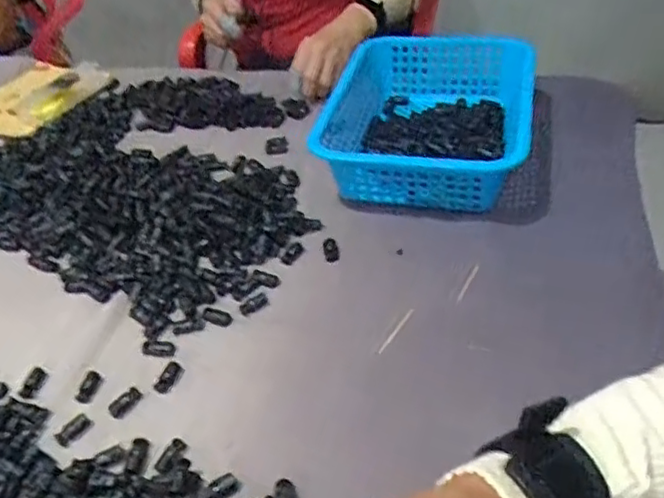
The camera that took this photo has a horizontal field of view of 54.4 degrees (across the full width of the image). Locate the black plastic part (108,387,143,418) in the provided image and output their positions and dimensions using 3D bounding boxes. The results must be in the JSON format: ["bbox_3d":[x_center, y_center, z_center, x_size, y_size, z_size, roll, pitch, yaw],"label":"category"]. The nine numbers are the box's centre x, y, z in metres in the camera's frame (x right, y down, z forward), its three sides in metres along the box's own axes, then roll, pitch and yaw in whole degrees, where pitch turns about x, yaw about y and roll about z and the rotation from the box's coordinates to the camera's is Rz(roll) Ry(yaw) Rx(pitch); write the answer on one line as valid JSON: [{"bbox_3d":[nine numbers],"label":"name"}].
[{"bbox_3d":[-0.167,0.123,0.521,0.014,0.008,0.027,23,48,30],"label":"black plastic part"}]

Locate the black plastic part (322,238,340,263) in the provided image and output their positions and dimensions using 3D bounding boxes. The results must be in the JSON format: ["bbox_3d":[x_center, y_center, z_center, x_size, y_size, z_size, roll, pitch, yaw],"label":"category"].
[{"bbox_3d":[-0.001,0.001,0.650,0.016,0.009,0.028,-8,40,-3],"label":"black plastic part"}]

